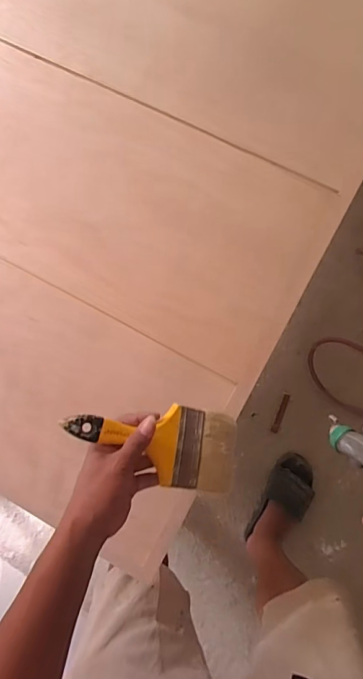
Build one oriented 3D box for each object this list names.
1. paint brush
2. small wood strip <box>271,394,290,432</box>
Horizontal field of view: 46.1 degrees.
[{"bbox_3d":[-0.030,0.123,0.510,0.219,0.013,0.094,15,76,-24],"label":"paint brush"},{"bbox_3d":[0.281,0.209,1.205,0.021,0.007,0.113,21,93,8],"label":"small wood strip"}]

